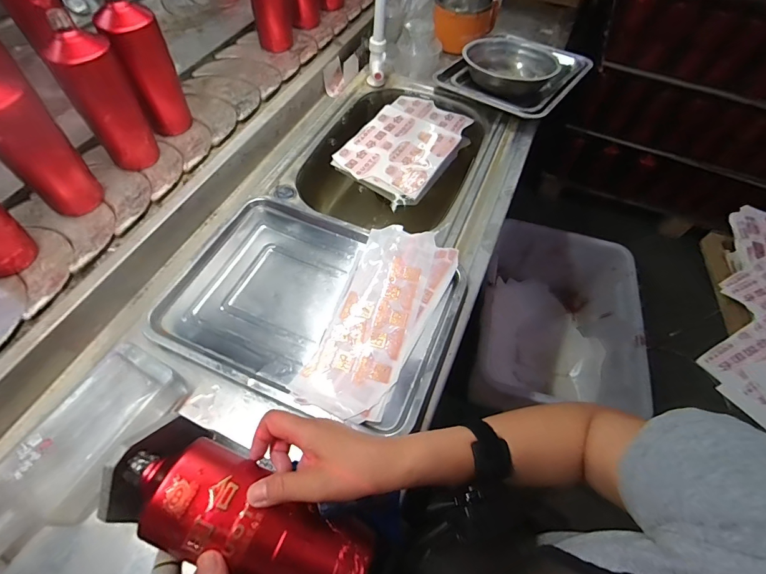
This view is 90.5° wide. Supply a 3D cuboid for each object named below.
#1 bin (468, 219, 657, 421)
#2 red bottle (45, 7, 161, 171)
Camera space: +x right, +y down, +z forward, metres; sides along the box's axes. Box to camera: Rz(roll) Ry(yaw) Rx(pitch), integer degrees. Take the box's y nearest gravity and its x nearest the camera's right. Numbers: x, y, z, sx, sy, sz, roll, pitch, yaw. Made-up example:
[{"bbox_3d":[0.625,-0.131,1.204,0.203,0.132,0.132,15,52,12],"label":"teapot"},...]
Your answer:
[{"bbox_3d":[0.500,0.094,1.158,0.413,0.262,0.461,17,56,4],"label":"bin"},{"bbox_3d":[-0.405,-0.278,0.556,0.074,0.202,0.064,-22,62,-20],"label":"red bottle"}]

